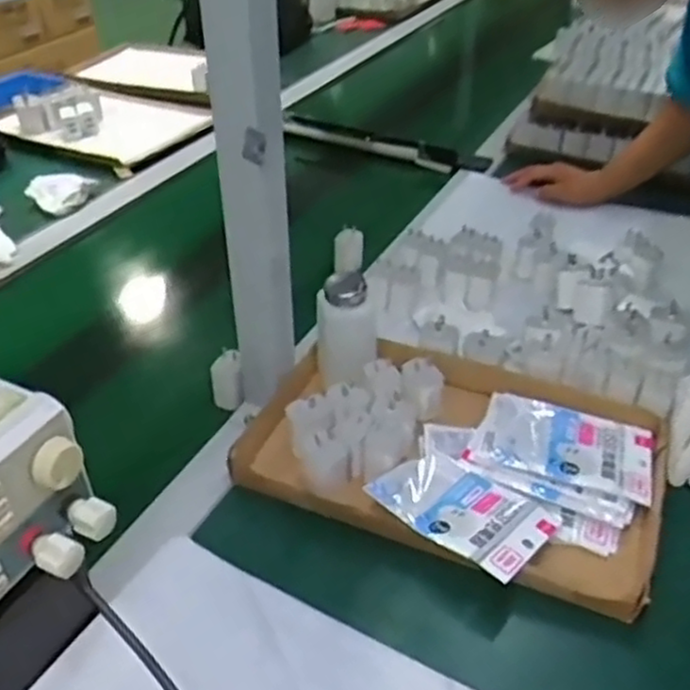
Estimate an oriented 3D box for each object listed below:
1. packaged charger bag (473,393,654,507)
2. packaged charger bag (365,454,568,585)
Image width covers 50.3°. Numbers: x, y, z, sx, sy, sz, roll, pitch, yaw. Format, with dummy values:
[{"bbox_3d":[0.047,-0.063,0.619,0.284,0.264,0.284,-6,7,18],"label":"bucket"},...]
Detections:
[{"bbox_3d":[0.200,0.088,0.667,0.150,0.008,0.090,14,39,17],"label":"packaged charger bag"},{"bbox_3d":[0.097,0.133,0.611,0.138,0.014,0.090,26,45,30],"label":"packaged charger bag"}]

